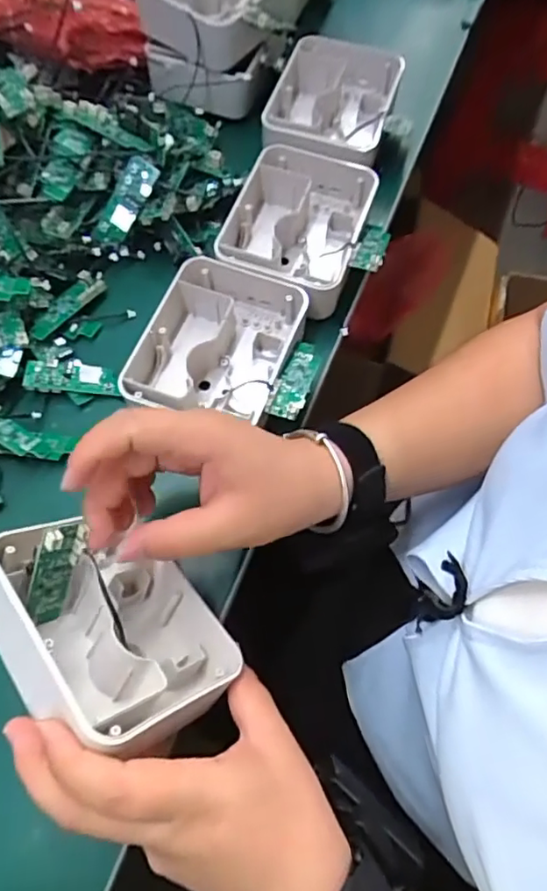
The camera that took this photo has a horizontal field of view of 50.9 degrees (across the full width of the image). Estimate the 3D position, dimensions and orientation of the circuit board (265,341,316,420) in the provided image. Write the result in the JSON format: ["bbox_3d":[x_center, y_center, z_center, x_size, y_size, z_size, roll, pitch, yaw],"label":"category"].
[{"bbox_3d":[0.016,-0.048,0.400,0.022,0.010,0.071,15,51,8],"label":"circuit board"}]

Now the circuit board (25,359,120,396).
[{"bbox_3d":[-0.150,-0.051,0.428,0.067,0.008,0.024,4,66,-12],"label":"circuit board"}]

